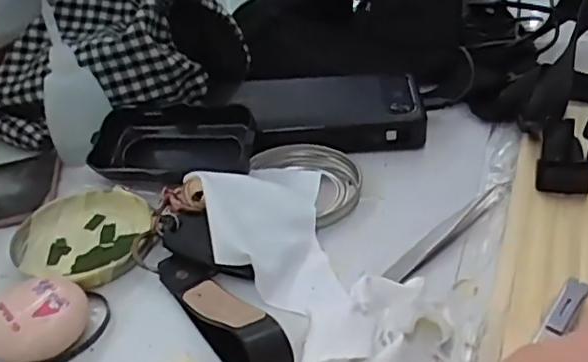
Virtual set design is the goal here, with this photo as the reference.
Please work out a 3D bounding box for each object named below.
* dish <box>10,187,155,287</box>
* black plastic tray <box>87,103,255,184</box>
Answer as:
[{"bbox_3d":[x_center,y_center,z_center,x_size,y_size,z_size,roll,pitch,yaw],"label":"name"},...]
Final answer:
[{"bbox_3d":[-0.121,0.031,0.363,0.083,0.013,0.072,15,40,25],"label":"dish"},{"bbox_3d":[-0.078,-0.024,0.403,0.117,0.035,0.056,9,38,18],"label":"black plastic tray"}]

